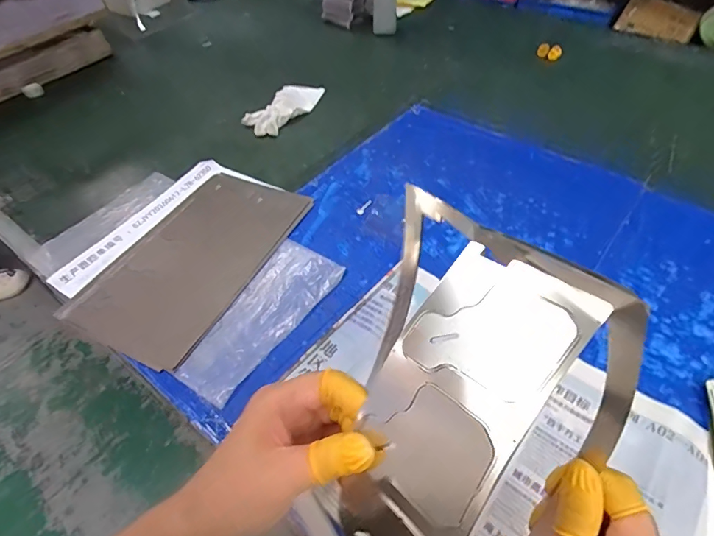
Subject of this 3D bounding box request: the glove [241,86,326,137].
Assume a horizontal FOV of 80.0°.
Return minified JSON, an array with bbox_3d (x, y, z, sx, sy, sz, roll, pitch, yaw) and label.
[{"bbox_3d":[-0.136,-0.308,0.807,0.081,0.015,0.177,23,54,20],"label":"glove"}]

